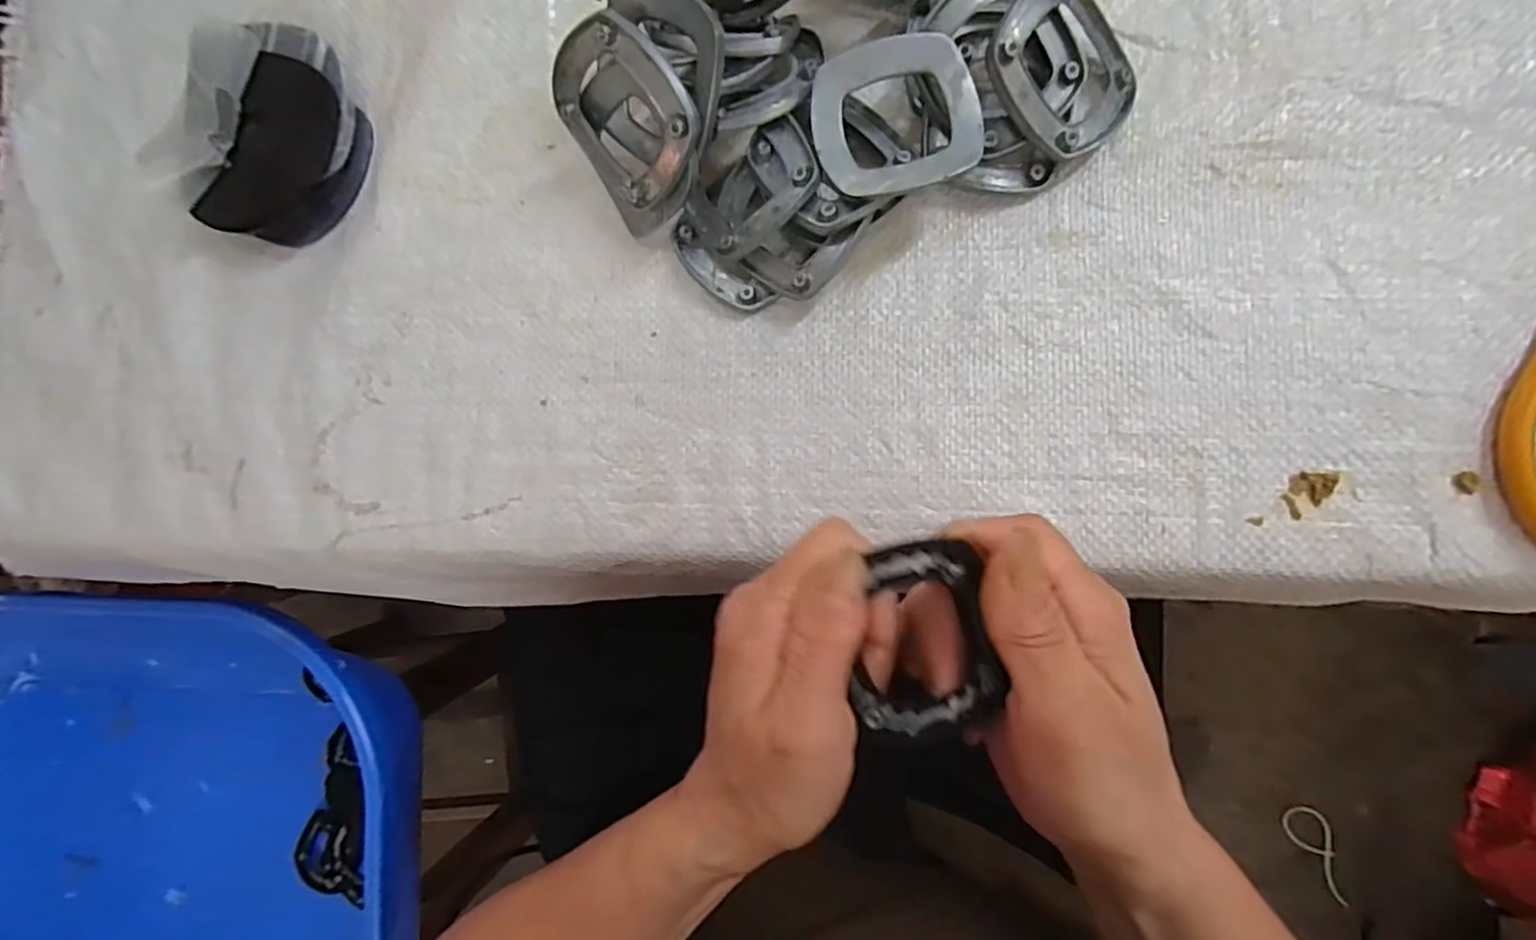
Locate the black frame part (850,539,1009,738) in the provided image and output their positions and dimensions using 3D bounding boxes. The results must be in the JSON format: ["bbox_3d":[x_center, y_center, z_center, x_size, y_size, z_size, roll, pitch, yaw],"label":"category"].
[{"bbox_3d":[0.047,0.052,0.210,0.043,0.015,0.059,-12,86,8],"label":"black frame part"}]

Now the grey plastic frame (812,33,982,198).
[{"bbox_3d":[0.048,-0.132,0.253,0.059,0.005,0.058,-6,87,5],"label":"grey plastic frame"}]

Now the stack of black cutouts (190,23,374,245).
[{"bbox_3d":[-0.218,-0.152,0.314,0.058,0.016,0.096,19,90,9],"label":"stack of black cutouts"}]

